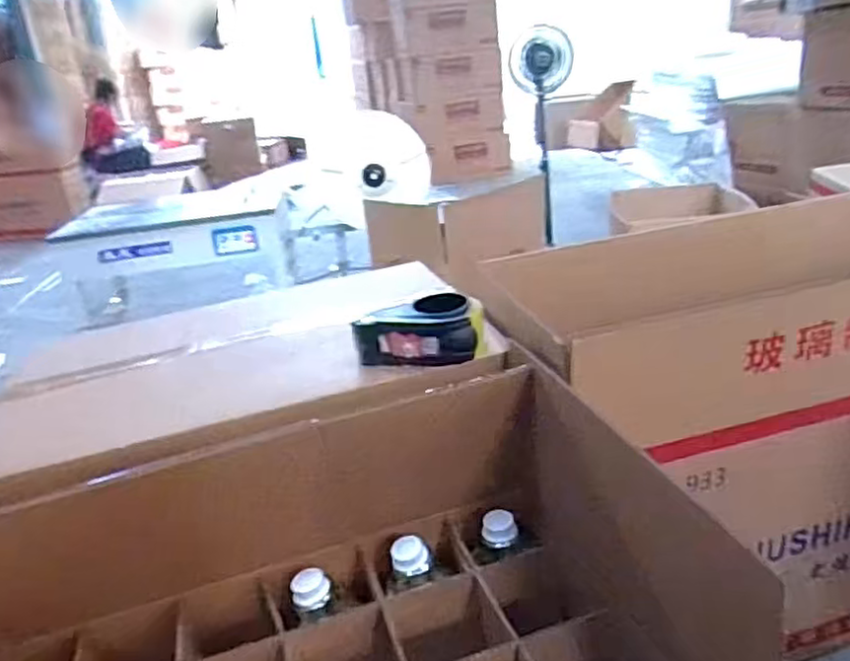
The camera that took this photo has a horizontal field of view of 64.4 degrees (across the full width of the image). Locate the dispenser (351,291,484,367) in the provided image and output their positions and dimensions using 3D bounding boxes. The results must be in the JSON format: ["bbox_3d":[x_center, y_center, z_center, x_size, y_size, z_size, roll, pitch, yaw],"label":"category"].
[{"bbox_3d":[-0.008,-0.001,0.848,0.158,0.066,0.089,0,23,10],"label":"dispenser"}]

